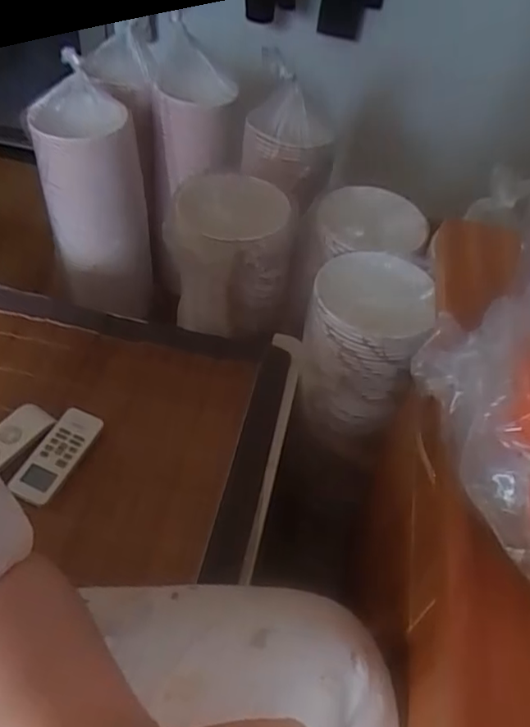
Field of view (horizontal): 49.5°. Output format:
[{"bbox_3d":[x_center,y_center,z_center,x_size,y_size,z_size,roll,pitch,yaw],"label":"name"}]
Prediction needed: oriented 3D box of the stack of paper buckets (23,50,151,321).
[{"bbox_3d":[-0.326,-0.296,1.160,0.173,0.470,0.216,12,48,4],"label":"stack of paper buckets"}]

